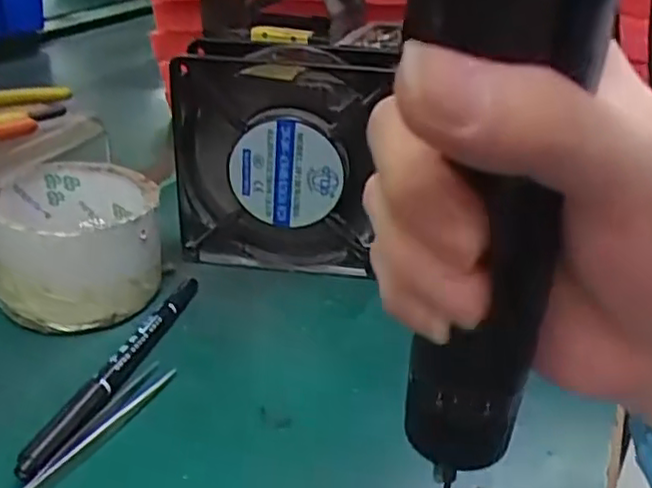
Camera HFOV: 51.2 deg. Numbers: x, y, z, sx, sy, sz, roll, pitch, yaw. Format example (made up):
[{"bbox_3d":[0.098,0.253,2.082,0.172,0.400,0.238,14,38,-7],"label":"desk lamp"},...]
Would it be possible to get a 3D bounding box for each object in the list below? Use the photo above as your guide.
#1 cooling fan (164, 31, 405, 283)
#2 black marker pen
[{"bbox_3d":[-0.025,-0.045,0.370,0.108,0.125,0.032,7,30,7],"label":"cooling fan"},{"bbox_3d":[-0.091,0.053,0.308,0.010,0.008,0.138,11,31,13],"label":"black marker pen"}]

